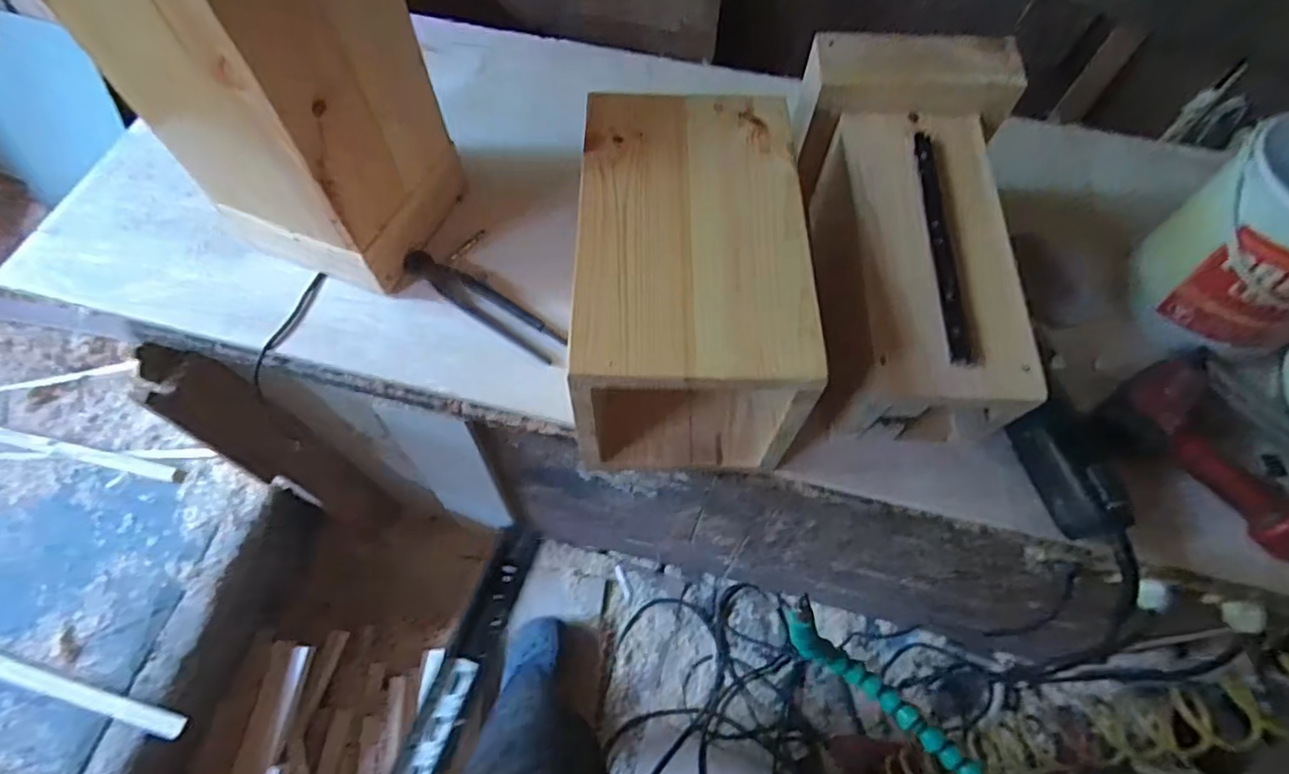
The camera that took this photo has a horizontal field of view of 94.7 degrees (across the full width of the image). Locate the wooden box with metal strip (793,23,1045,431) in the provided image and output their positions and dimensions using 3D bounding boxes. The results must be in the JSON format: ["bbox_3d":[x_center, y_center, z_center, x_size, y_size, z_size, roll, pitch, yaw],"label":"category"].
[{"bbox_3d":[0.260,-0.151,0.600,0.201,0.136,0.391,2,74,-2],"label":"wooden box with metal strip"}]

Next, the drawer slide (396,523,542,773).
[{"bbox_3d":[-0.131,0.206,0.422,0.031,0.013,0.220,18,66,6],"label":"drawer slide"}]

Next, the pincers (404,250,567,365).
[{"bbox_3d":[-0.189,-0.096,0.689,0.225,0.018,0.038,34,65,14],"label":"pincers"}]

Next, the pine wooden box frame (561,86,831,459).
[{"bbox_3d":[0.035,-0.096,0.574,0.184,0.197,0.298,1,62,-3],"label":"pine wooden box frame"}]

